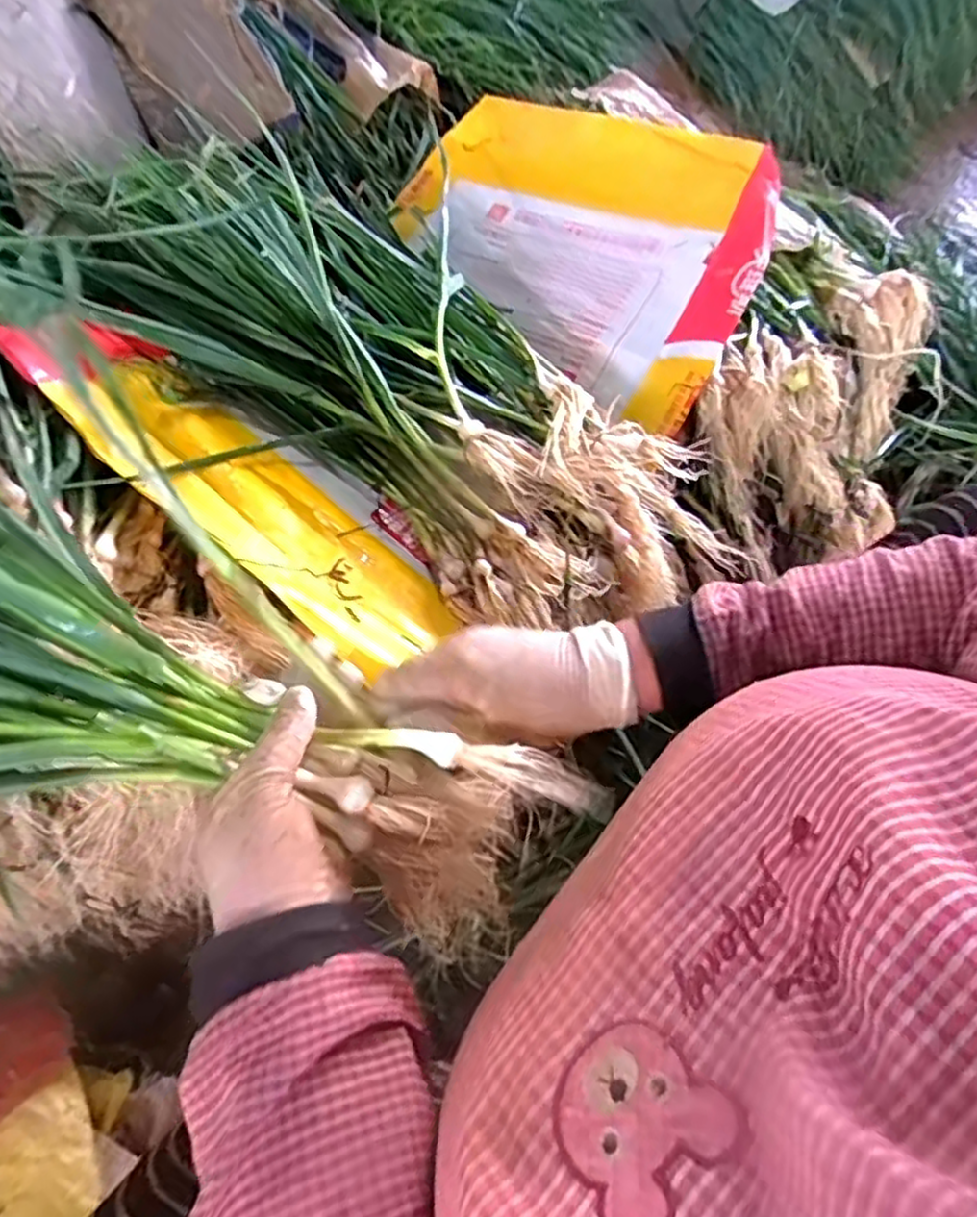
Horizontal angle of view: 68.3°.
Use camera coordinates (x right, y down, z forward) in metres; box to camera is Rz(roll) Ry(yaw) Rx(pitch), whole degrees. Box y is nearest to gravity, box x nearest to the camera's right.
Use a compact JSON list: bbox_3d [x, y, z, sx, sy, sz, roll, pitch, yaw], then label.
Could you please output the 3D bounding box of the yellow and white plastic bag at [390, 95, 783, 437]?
[{"bbox_3d":[0.090,-0.421,0.808,0.467,0.072,0.311,34,86,24],"label":"yellow and white plastic bag"}]

